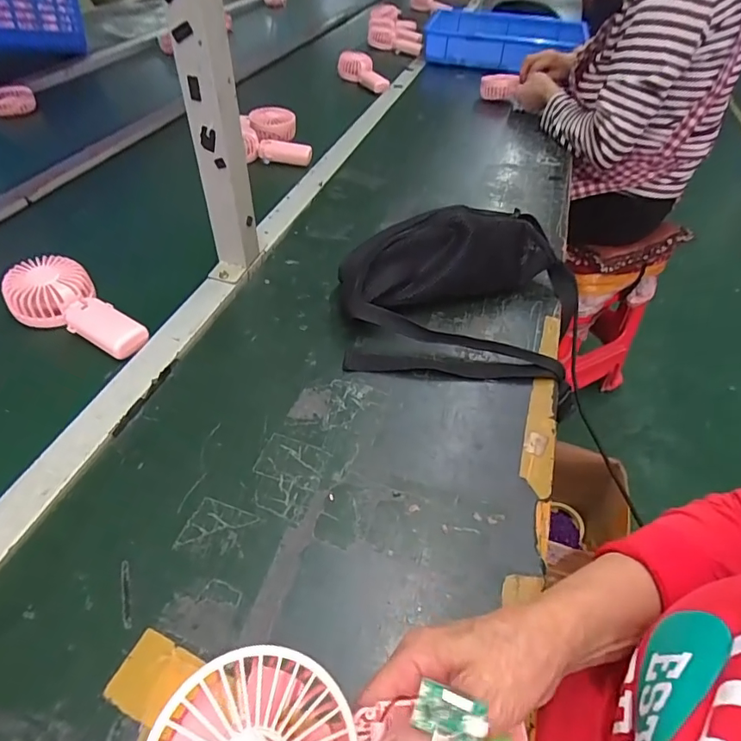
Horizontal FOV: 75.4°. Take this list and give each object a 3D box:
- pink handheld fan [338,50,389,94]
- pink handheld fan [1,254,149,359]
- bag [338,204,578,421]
[{"bbox_3d":[-0.009,-0.764,1.243,0.160,0.064,0.054,40,55,14],"label":"pink handheld fan"},{"bbox_3d":[-0.331,-0.070,0.534,0.168,0.046,0.082,30,52,22],"label":"pink handheld fan"},{"bbox_3d":[0.111,-0.096,0.558,0.283,0.094,0.221,7,47,3],"label":"bag"}]

